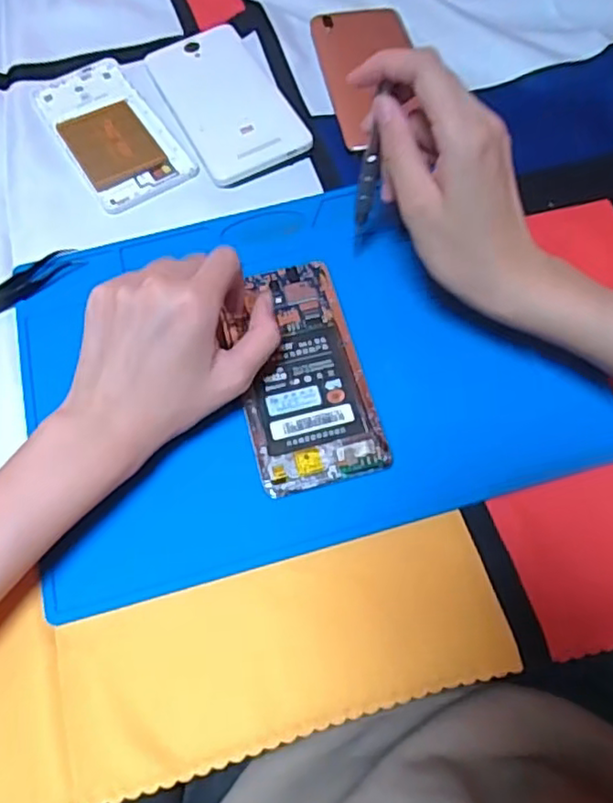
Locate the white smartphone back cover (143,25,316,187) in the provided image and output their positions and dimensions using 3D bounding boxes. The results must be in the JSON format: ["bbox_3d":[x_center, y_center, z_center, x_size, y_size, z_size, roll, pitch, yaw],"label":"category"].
[{"bbox_3d":[-0.060,-0.222,0.464,0.073,0.013,0.149,-23,67,-9],"label":"white smartphone back cover"}]

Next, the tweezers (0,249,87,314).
[{"bbox_3d":[-0.193,-0.062,0.394,0.114,0.009,0.018,-37,70,-15],"label":"tweezers"}]

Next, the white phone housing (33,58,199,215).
[{"bbox_3d":[-0.142,-0.199,0.460,0.069,0.004,0.151,-31,68,-12],"label":"white phone housing"}]

